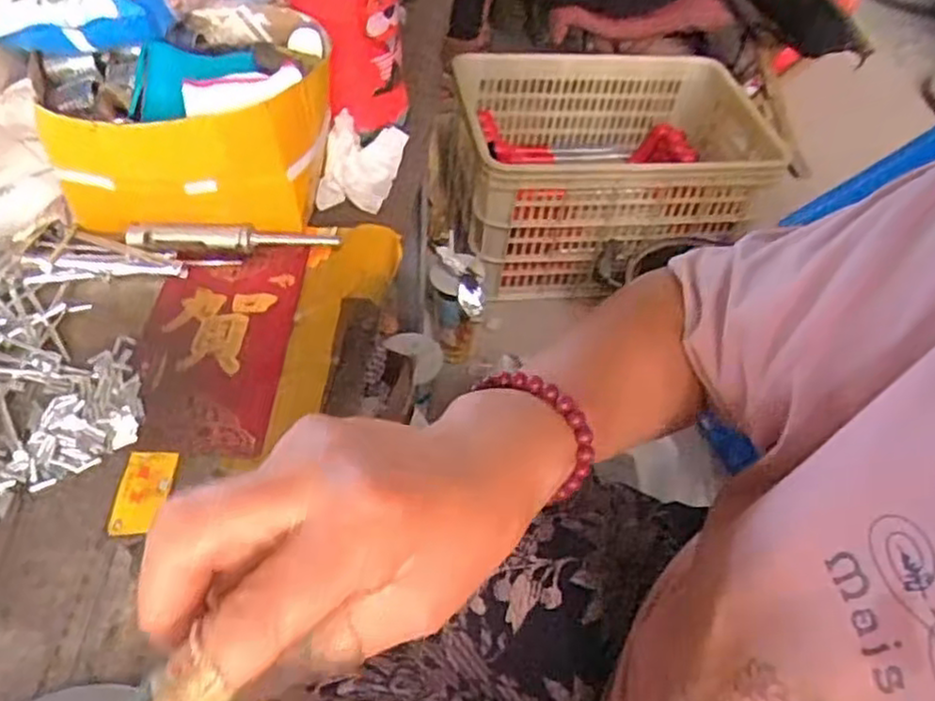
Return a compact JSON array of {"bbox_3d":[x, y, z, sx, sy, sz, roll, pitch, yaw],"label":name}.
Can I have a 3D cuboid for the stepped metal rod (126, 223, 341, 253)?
[{"bbox_3d":[-0.153,-0.074,0.465,0.133,0.012,0.015,3,49,-4],"label":"stepped metal rod"}]

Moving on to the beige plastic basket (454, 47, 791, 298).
[{"bbox_3d":[0.282,-0.343,1.304,0.612,0.251,0.415,-6,50,-12],"label":"beige plastic basket"}]

